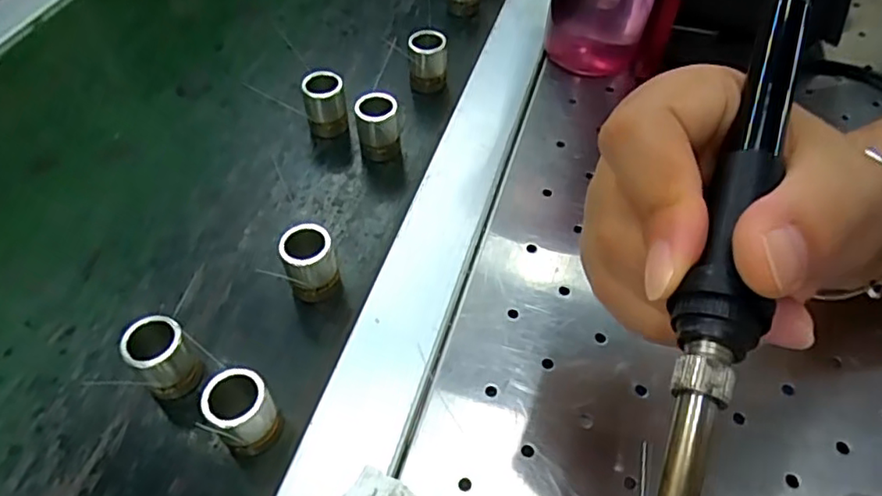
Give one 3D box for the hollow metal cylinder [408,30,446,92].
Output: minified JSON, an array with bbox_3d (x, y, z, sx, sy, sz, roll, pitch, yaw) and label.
[{"bbox_3d":[-0.009,-0.113,0.379,0.022,0.034,0.021,0,51,0],"label":"hollow metal cylinder"}]

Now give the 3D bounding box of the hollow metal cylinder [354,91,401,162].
[{"bbox_3d":[-0.034,-0.065,0.337,0.022,0.035,0.018,-6,51,-5],"label":"hollow metal cylinder"}]

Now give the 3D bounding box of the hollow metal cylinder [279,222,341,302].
[{"bbox_3d":[-0.059,0.008,0.277,0.022,0.034,0.022,0,51,0],"label":"hollow metal cylinder"}]

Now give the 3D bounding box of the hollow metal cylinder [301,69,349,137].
[{"bbox_3d":[-0.065,-0.080,0.348,0.022,0.036,0.019,-10,52,-9],"label":"hollow metal cylinder"}]

